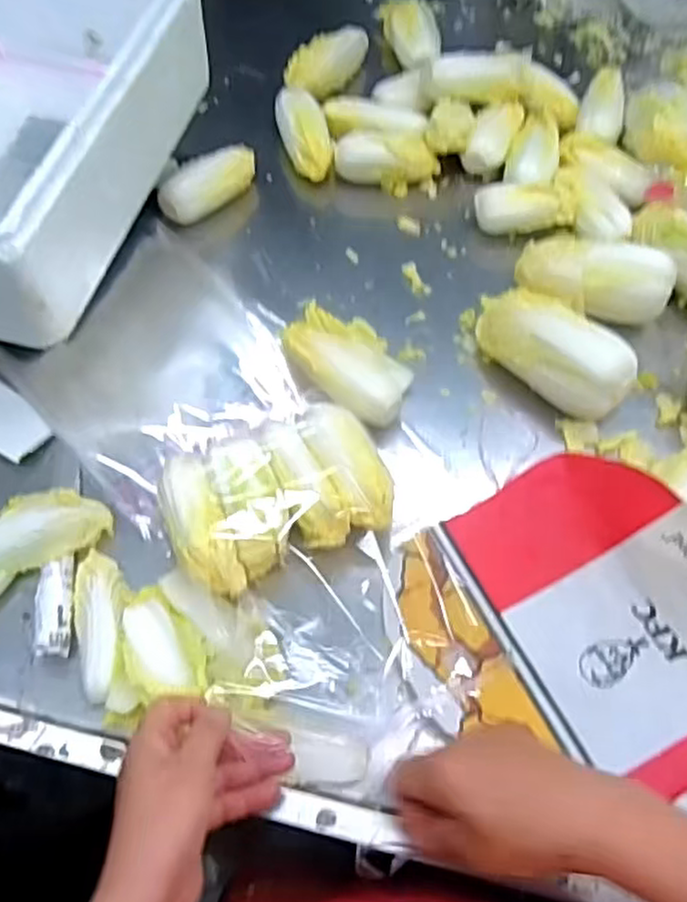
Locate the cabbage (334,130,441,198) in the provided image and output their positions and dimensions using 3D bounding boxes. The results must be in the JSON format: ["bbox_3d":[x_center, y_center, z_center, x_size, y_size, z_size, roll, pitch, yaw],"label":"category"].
[{"bbox_3d":[0.050,-0.324,0.782,0.113,0.050,0.057,12,61,7],"label":"cabbage"}]

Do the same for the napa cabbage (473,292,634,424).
[{"bbox_3d":[0.190,-0.093,0.639,0.148,0.067,0.077,34,66,18],"label":"napa cabbage"}]

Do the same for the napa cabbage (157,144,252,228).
[{"bbox_3d":[-0.145,-0.287,0.766,0.117,0.046,0.048,-39,68,-20],"label":"napa cabbage"}]

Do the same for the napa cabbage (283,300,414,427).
[{"bbox_3d":[0.005,-0.090,0.652,0.094,0.046,0.154,-34,66,-18],"label":"napa cabbage"}]

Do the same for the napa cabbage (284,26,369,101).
[{"bbox_3d":[-0.024,-0.468,0.862,0.063,0.051,0.134,25,63,13],"label":"napa cabbage"}]

